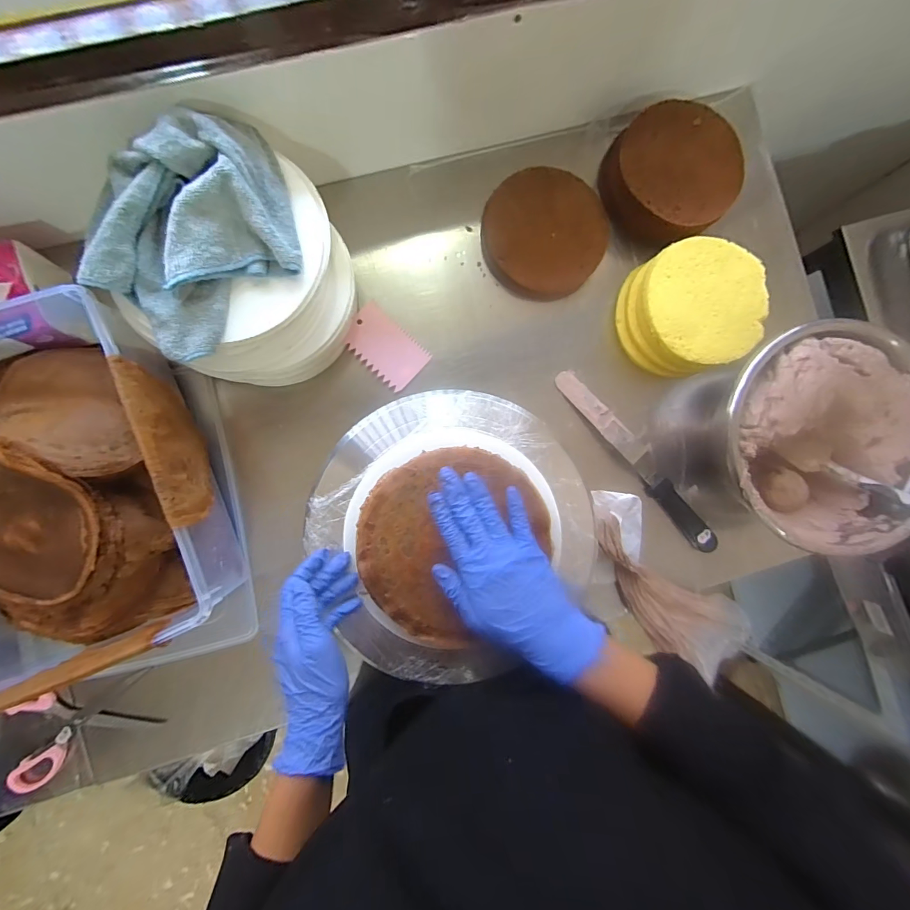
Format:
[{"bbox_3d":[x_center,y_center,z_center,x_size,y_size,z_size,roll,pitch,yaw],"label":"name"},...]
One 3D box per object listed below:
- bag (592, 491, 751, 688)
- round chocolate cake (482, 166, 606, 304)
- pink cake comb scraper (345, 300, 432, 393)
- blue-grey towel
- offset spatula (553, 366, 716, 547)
[{"bbox_3d":[0.263,0.163,0.531,0.112,0.066,0.245,-43,92,-4],"label":"bag"},{"bbox_3d":[0.120,-0.298,0.550,0.160,0.031,0.162,0,89,-4],"label":"round chocolate cake"},{"bbox_3d":[-0.092,-0.145,0.546,0.106,0.004,0.068,43,83,-6],"label":"pink cake comb scraper"},{"bbox_3d":[-0.253,-0.217,0.392,0.214,0.052,0.171,-41,92,-4],"label":"blue-grey towel"},{"bbox_3d":[0.251,0.005,0.553,0.037,0.023,0.308,-41,92,-4],"label":"offset spatula"}]

